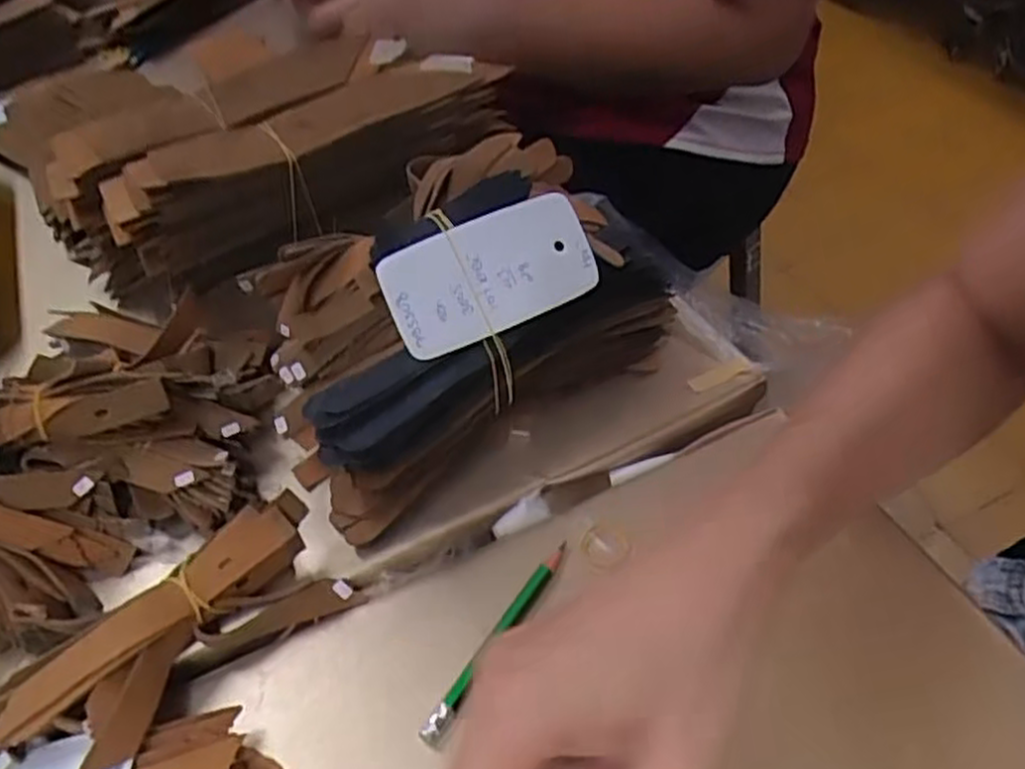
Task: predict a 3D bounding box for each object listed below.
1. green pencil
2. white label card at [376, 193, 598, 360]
[{"bbox_3d":[-0.005,0.106,0.340,0.009,0.007,0.104,23,52,24],"label":"green pencil"},{"bbox_3d":[-0.009,-0.054,0.385,0.104,0.007,0.053,-22,93,-15],"label":"white label card"}]

